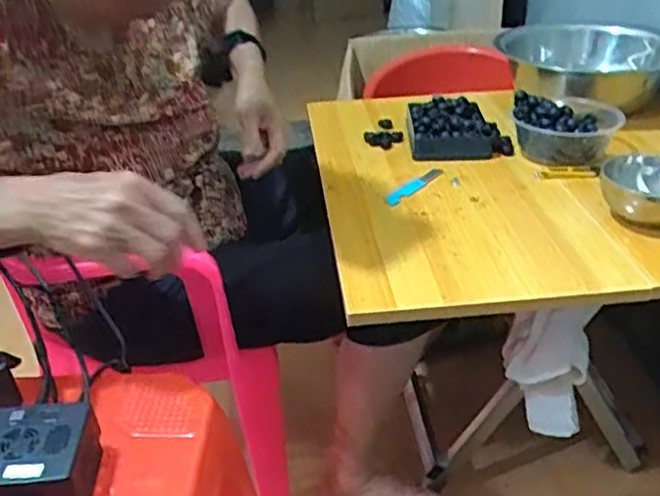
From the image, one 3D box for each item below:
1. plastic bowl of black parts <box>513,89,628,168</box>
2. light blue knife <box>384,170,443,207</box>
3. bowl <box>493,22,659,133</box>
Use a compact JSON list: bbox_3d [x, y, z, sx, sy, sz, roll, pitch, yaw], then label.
[{"bbox_3d":[0.314,-0.163,0.917,0.132,0.065,0.125,-2,31,1],"label":"plastic bowl of black parts"},{"bbox_3d":[0.102,-0.076,0.860,0.024,0.012,0.104,25,41,38],"label":"light blue knife"},{"bbox_3d":[0.421,-0.272,1.078,0.255,0.111,0.255,-2,31,1],"label":"bowl"}]

